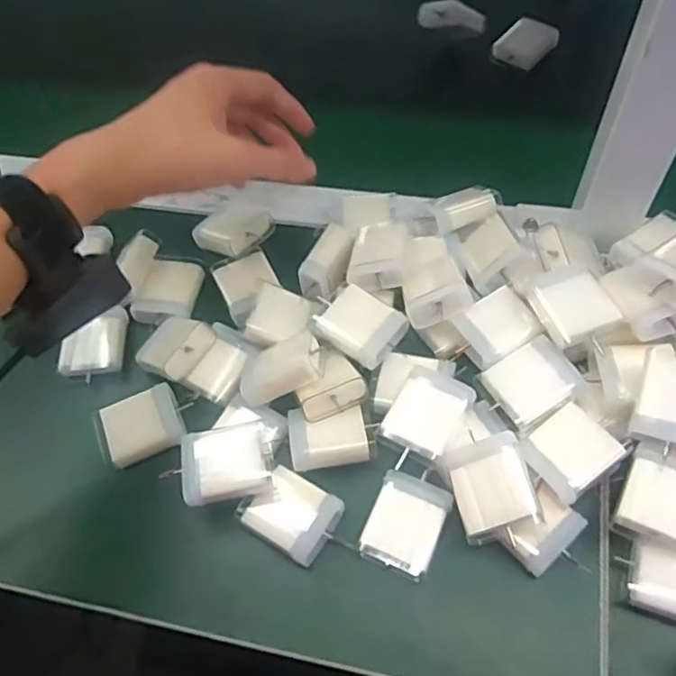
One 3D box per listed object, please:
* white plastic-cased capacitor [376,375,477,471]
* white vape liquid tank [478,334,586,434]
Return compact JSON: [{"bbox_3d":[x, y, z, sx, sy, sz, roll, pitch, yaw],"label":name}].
[{"bbox_3d":[0.051,0.046,0.379,0.039,0.018,0.053,28,63,21],"label":"white plastic-cased capacitor"},{"bbox_3d":[0.116,0.029,0.387,0.049,0.022,0.043,-25,58,-12],"label":"white vape liquid tank"}]

